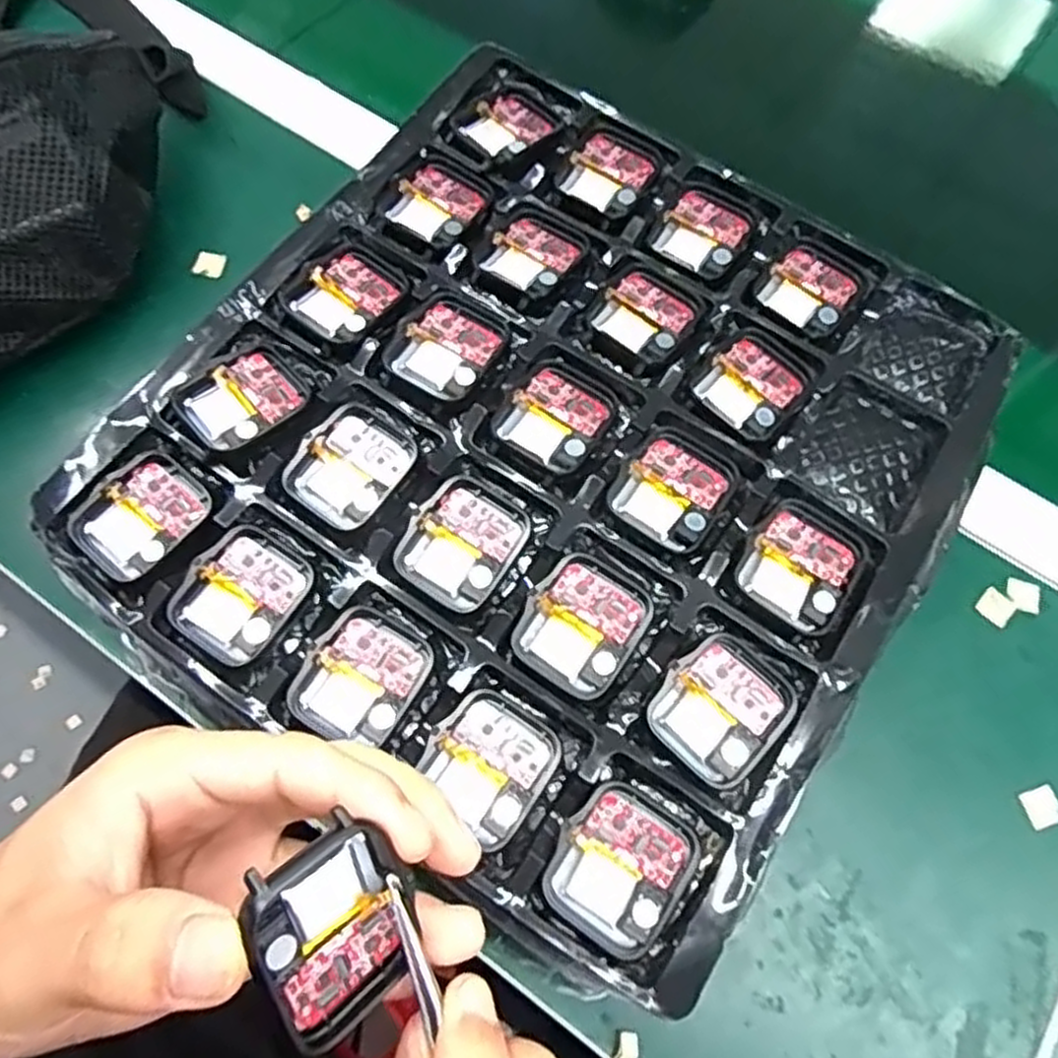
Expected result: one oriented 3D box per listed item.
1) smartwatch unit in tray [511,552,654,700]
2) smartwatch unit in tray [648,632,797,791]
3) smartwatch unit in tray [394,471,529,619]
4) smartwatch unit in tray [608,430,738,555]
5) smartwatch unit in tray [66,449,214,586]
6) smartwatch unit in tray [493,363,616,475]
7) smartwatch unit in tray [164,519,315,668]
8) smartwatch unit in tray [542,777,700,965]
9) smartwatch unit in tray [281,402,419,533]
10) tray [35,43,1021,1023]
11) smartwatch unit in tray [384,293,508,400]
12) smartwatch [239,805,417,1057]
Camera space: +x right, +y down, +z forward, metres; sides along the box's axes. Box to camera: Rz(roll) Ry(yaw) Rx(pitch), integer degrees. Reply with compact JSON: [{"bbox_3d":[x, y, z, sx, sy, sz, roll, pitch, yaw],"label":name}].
[{"bbox_3d":[0.018,0.032,0.259,0.037,0.007,0.043,34,71,11],"label":"smartwatch unit in tray"},{"bbox_3d":[0.062,0.058,0.250,0.036,0.006,0.042,42,72,13],"label":"smartwatch unit in tray"},{"bbox_3d":[-0.023,0.005,0.269,0.036,0.007,0.043,32,70,10],"label":"smartwatch unit in tray"},{"bbox_3d":[0.052,-0.014,0.273,0.037,0.006,0.040,35,71,11],"label":"smartwatch unit in tray"},{"bbox_3d":[-0.135,-0.003,0.272,0.036,0.009,0.044,39,72,12],"label":"smartwatch unit in tray"},{"bbox_3d":[0.010,-0.041,0.285,0.036,0.005,0.039,31,70,10],"label":"smartwatch unit in tray"},{"bbox_3d":[-0.097,0.023,0.265,0.037,0.014,0.044,35,71,11],"label":"smartwatch unit in tray"},{"bbox_3d":[0.027,0.102,0.234,0.037,0.009,0.042,36,71,11],"label":"smartwatch unit in tray"},{"bbox_3d":[-0.064,-0.023,0.279,0.035,0.006,0.044,39,72,12],"label":"smartwatch unit in tray"},{"bbox_3d":[0.012,-0.035,0.285,0.263,0.017,0.285,33,73,9],"label":"tray"},{"bbox_3d":[-0.030,-0.070,0.293,0.036,0.004,0.041,30,70,9],"label":"smartwatch unit in tray"},{"bbox_3d":[-0.044,0.093,0.177,0.036,0.005,0.045,-31,112,-41],"label":"smartwatch"}]

